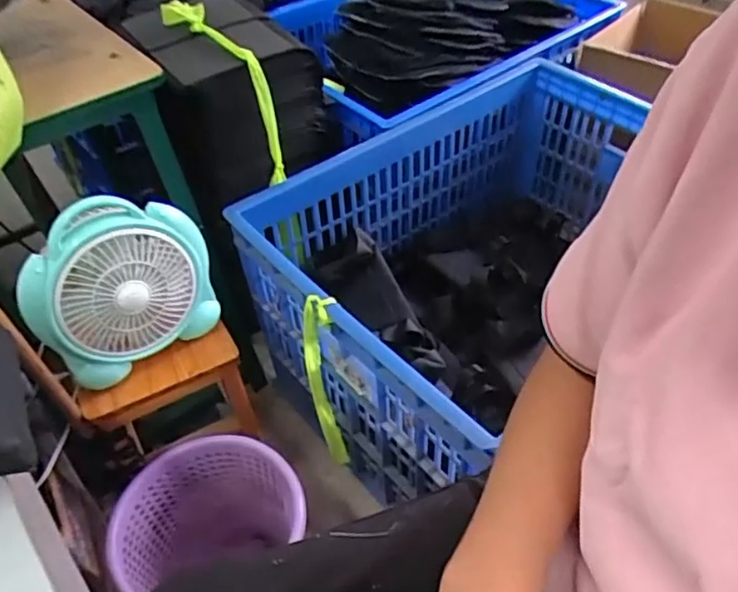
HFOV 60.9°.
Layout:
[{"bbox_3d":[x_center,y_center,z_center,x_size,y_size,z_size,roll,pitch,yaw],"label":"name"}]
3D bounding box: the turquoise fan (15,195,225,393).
[{"bbox_3d":[-0.339,-0.017,0.861,0.239,0.247,0.087,-29,39,-24],"label":"turquoise fan"}]

